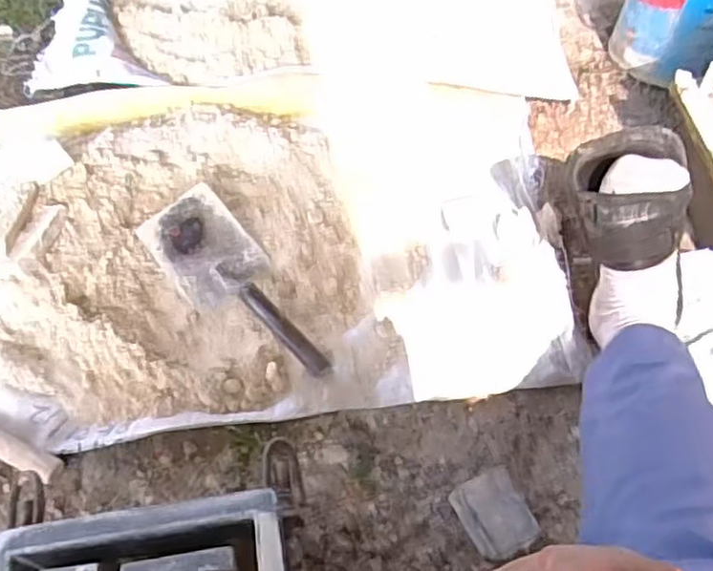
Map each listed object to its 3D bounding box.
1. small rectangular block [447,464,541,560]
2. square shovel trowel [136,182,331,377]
[{"bbox_3d":[0.138,0.232,0.682,0.059,0.050,0.074,-23,62,-15],"label":"small rectangular block"},{"bbox_3d":[-0.132,0.000,0.803,0.107,0.045,0.282,-39,67,-22],"label":"square shovel trowel"}]

